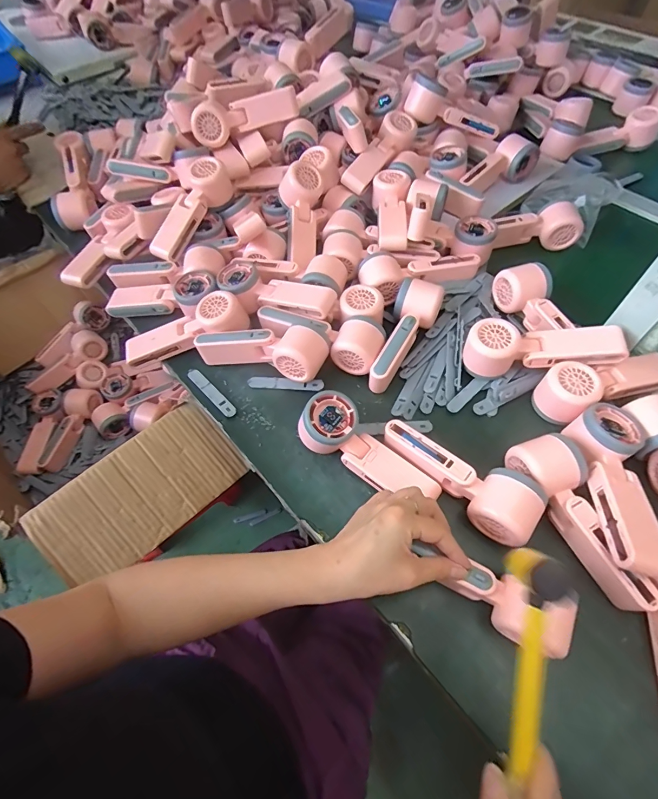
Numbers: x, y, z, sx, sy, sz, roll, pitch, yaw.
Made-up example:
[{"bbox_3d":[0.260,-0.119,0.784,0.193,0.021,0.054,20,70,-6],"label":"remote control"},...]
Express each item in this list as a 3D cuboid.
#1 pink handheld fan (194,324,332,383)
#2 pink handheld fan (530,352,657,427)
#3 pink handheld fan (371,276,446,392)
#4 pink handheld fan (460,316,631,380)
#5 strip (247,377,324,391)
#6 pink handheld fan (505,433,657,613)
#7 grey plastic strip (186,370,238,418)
[{"bbox_3d":[-0.085,-0.069,0.504,0.167,0.063,0.062,14,60,10],"label":"pink handheld fan"},{"bbox_3d":[0.323,-0.020,0.466,0.170,0.052,0.065,-19,60,-10],"label":"pink handheld fan"},{"bbox_3d":[0.092,-0.082,0.505,0.053,0.047,0.155,26,75,16],"label":"pink handheld fan"},{"bbox_3d":[0.250,-0.057,0.468,0.171,0.056,0.054,7,59,6],"label":"pink handheld fan"},{"bbox_3d":[-0.055,-0.020,0.504,0.096,0.010,0.017,5,59,4],"label":"strip"},{"bbox_3d":[0.244,0.112,0.381,0.076,0.046,0.170,-25,61,-13],"label":"pink handheld fan"},{"bbox_3d":[-0.150,-0.010,0.500,0.017,0.010,0.092,-40,66,-21],"label":"grey plastic strip"}]

